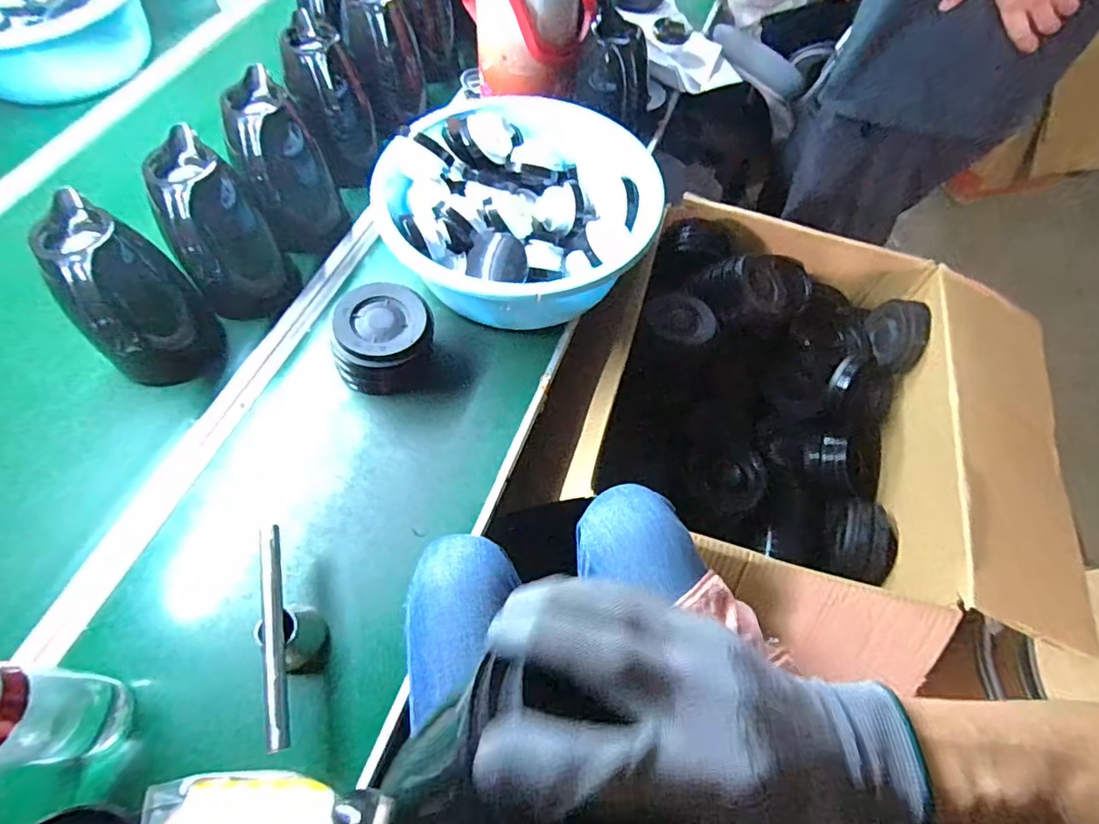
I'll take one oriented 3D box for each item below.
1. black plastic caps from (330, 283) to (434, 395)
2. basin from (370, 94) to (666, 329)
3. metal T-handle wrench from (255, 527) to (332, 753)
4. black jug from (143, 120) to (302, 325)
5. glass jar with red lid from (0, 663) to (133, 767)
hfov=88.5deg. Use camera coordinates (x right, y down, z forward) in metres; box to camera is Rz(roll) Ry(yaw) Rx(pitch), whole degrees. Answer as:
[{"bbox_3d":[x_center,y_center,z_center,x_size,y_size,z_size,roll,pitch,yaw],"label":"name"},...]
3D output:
[{"bbox_3d":[-0.210,-0.089,0.722,0.125,0.092,0.113,-12,62,-9],"label":"black plastic caps"},{"bbox_3d":[-0.047,-0.281,0.786,0.368,0.139,0.341,-28,65,-16],"label":"basin"},{"bbox_3d":[-0.245,0.211,0.543,0.042,0.069,0.192,-15,62,-10],"label":"metal T-handle wrench"},{"bbox_3d":[-0.441,-0.223,0.736,0.120,0.224,0.130,25,63,12],"label":"black jug"},{"bbox_3d":[-0.412,0.238,0.444,0.055,0.160,0.062,-5,61,-5],"label":"glass jar with red lid"}]

